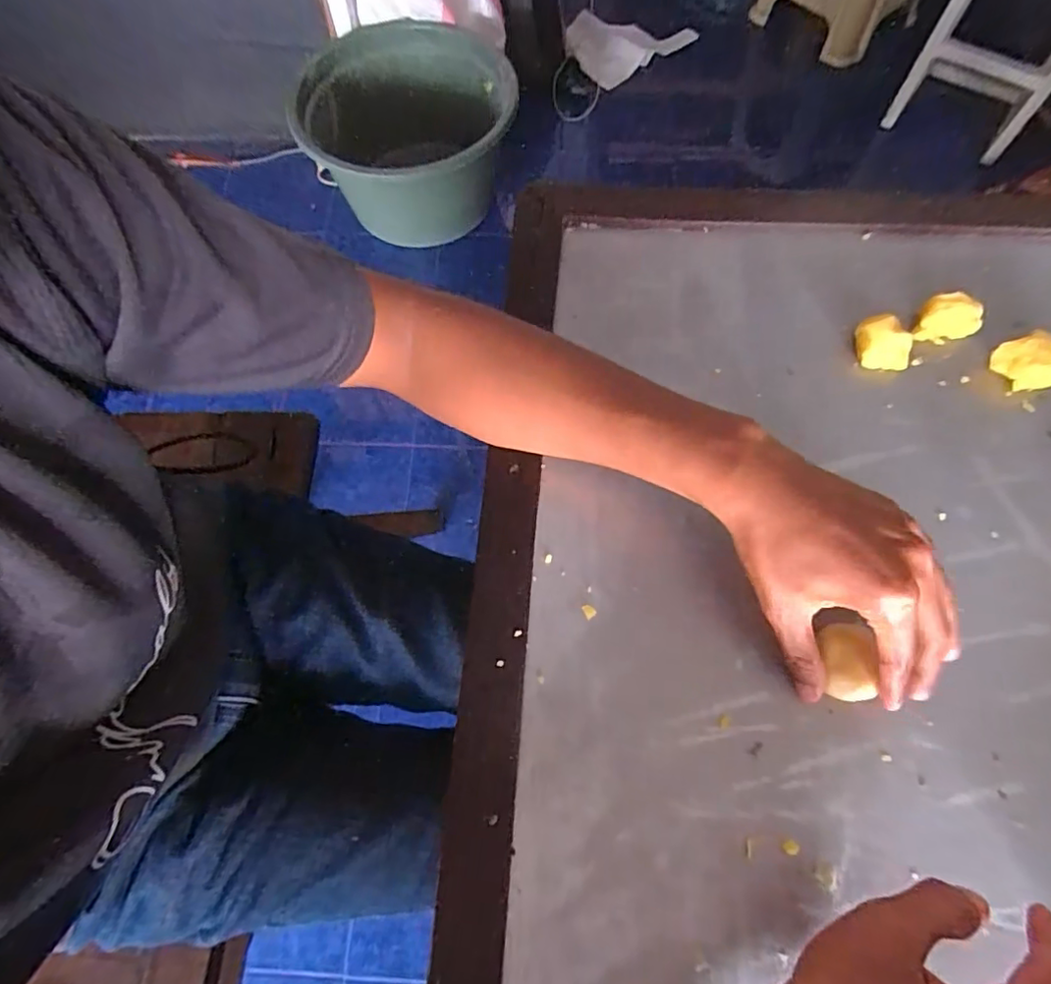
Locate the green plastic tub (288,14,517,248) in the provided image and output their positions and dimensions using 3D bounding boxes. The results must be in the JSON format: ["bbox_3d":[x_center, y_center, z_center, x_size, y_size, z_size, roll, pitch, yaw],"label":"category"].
[{"bbox_3d":[-0.302,-0.830,1.325,0.560,0.238,0.493,-4,67,1],"label":"green plastic tub"}]

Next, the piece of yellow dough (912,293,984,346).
[{"bbox_3d":[0.296,-0.123,0.391,0.037,0.024,0.026,-18,67,-5],"label":"piece of yellow dough"}]

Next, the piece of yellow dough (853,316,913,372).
[{"bbox_3d":[0.247,-0.101,0.385,0.025,0.025,0.038,-42,71,-14],"label":"piece of yellow dough"}]

